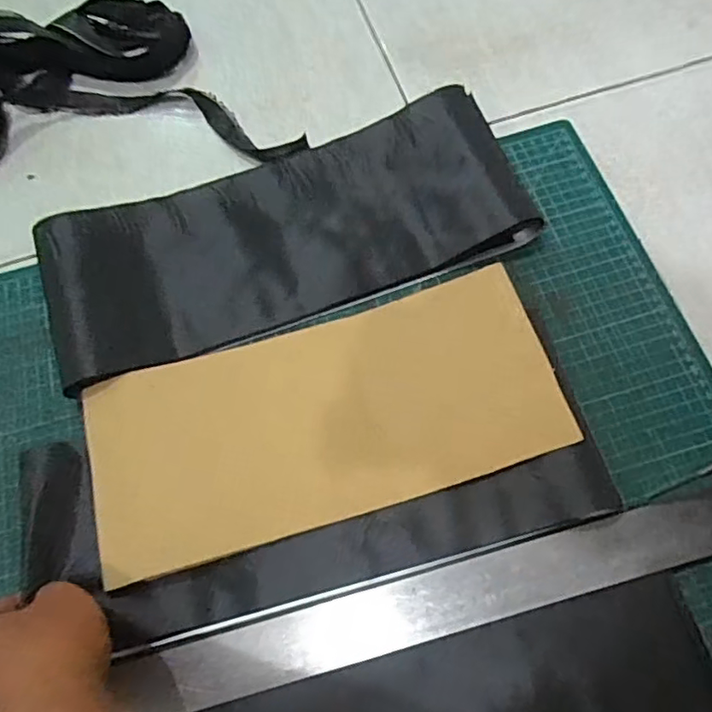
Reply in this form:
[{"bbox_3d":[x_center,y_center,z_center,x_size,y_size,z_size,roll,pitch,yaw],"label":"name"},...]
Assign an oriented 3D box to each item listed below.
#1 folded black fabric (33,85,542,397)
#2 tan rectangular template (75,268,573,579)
[{"bbox_3d":[-0.052,-0.100,0.472,0.371,0.028,0.142,-19,68,-5],"label":"folded black fabric"},{"bbox_3d":[-0.025,0.039,0.417,0.312,0.026,0.140,-16,67,-5],"label":"tan rectangular template"}]

